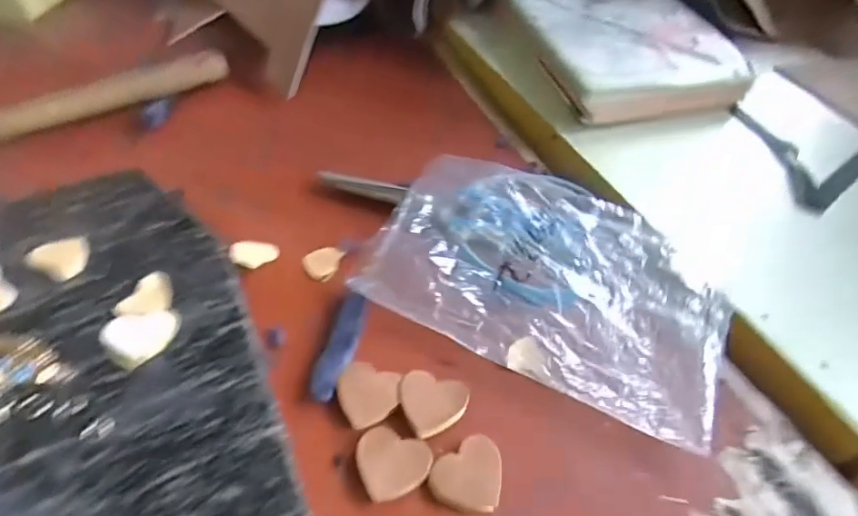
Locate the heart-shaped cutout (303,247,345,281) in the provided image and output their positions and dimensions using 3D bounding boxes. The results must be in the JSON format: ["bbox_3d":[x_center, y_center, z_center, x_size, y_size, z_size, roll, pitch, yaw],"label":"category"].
[{"bbox_3d":[-0.066,0.002,0.324,0.022,0.004,0.026,23,54,16],"label":"heart-shaped cutout"}]

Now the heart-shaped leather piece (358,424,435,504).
[{"bbox_3d":[-0.017,0.093,0.246,0.033,0.004,0.034,1,51,-1],"label":"heart-shaped leather piece"}]

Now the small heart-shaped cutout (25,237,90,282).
[{"bbox_3d":[-0.207,0.000,0.296,0.027,0.004,0.029,11,51,-13],"label":"small heart-shaped cutout"}]

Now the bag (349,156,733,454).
[{"bbox_3d":[0.072,0.003,0.309,0.195,0.019,0.141,23,54,15],"label":"bag"}]

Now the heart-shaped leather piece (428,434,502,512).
[{"bbox_3d":[0.018,0.100,0.244,0.032,0.006,0.032,4,51,1],"label":"heart-shaped leather piece"}]

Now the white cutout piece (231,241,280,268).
[{"bbox_3d":[-0.106,-0.002,0.317,0.027,0.004,0.021,11,45,-21],"label":"white cutout piece"}]

